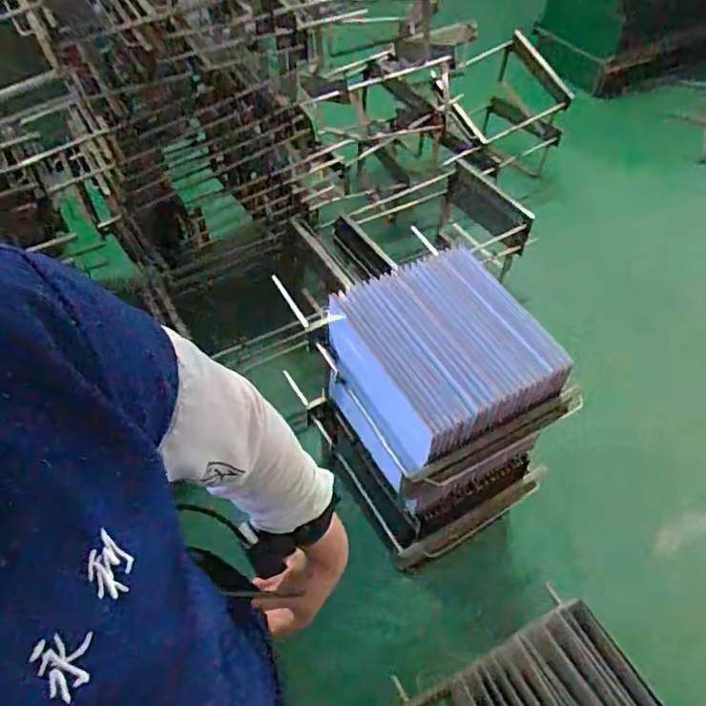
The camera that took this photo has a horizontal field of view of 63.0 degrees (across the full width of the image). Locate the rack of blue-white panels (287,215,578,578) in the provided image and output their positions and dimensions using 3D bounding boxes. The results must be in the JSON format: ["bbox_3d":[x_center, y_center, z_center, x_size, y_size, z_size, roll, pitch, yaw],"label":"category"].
[{"bbox_3d":[0.183,0.107,1.346,0.386,0.462,0.470,-24,55,-20],"label":"rack of blue-white panels"}]

